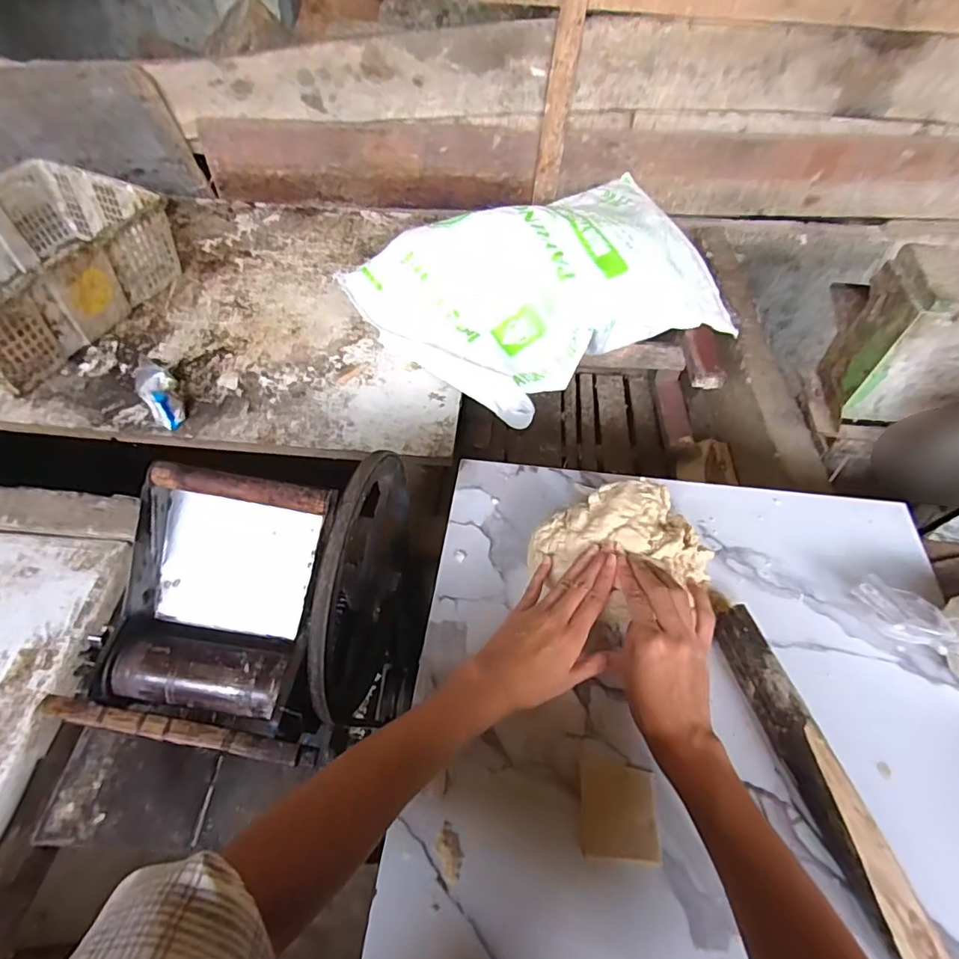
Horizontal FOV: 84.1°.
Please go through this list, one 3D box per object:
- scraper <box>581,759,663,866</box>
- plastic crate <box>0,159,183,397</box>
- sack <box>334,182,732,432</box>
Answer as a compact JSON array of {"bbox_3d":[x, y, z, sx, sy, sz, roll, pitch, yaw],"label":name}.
[{"bbox_3d":[0.109,0.258,0.414,0.057,0.006,0.064,6,55,2],"label":"scraper"},{"bbox_3d":[-0.875,-0.406,1.030,0.334,0.169,0.471,19,56,11],"label":"plastic crate"},{"bbox_3d":[0.135,-0.362,0.997,0.634,0.175,0.433,-29,61,-21],"label":"sack"}]

